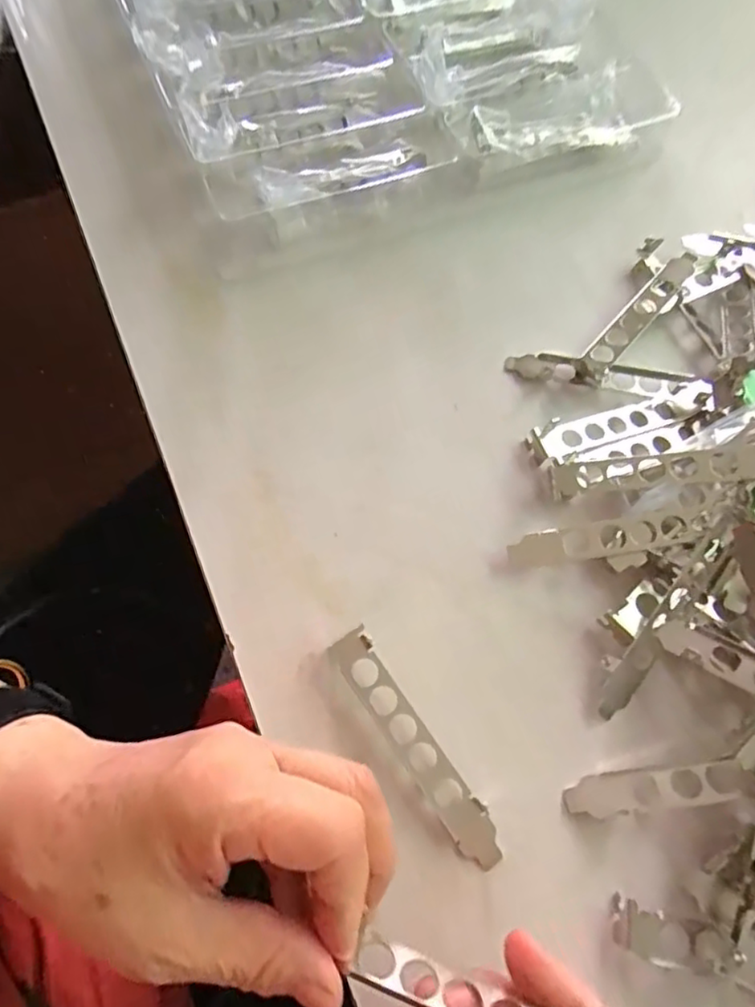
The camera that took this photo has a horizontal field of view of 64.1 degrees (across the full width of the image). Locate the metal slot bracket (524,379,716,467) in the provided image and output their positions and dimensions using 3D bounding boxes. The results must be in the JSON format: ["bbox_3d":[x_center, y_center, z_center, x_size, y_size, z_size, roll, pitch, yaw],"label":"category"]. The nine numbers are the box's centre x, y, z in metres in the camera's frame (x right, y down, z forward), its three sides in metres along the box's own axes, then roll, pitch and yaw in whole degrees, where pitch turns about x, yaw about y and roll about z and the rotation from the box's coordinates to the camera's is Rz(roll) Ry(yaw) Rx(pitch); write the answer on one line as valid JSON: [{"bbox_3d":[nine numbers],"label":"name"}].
[{"bbox_3d":[0.144,-0.048,0.345,0.117,0.016,0.022,-17,70,-9],"label":"metal slot bracket"}]

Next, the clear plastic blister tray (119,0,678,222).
[{"bbox_3d":[-0.023,-0.392,0.468,0.342,0.050,0.401,-18,70,-10],"label":"clear plastic blister tray"}]

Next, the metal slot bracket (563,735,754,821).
[{"bbox_3d":[0.134,0.128,0.274,0.095,0.004,0.022,-16,50,1],"label":"metal slot bracket"}]

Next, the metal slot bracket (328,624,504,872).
[{"bbox_3d":[0.018,0.112,0.279,0.019,0.013,0.117,-32,73,-14],"label":"metal slot bracket"}]

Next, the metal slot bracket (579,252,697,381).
[{"bbox_3d":[0.162,-0.117,0.375,0.019,0.015,0.120,41,72,13],"label":"metal slot bracket"}]

